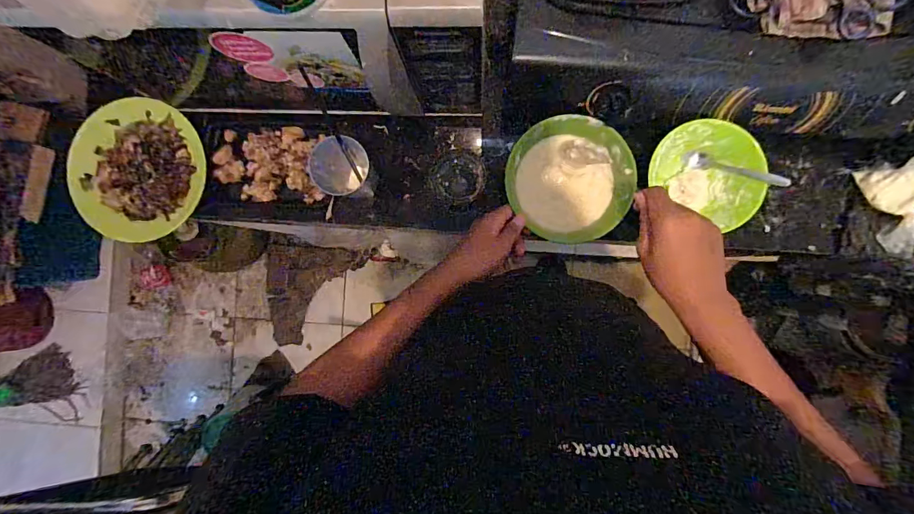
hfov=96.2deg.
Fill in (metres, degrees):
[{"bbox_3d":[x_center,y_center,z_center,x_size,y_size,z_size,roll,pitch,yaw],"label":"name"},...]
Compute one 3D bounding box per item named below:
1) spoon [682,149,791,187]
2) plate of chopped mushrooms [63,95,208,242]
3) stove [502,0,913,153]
[{"bbox_3d":[0.385,-0.120,0.573,0.127,0.035,0.027,27,92,29],"label":"spoon"},{"bbox_3d":[-0.499,-0.131,0.635,0.200,0.029,0.205,0,90,3],"label":"plate of chopped mushrooms"},{"bbox_3d":[0.505,-0.326,0.512,0.839,0.119,0.362,5,90,3],"label":"stove"}]

